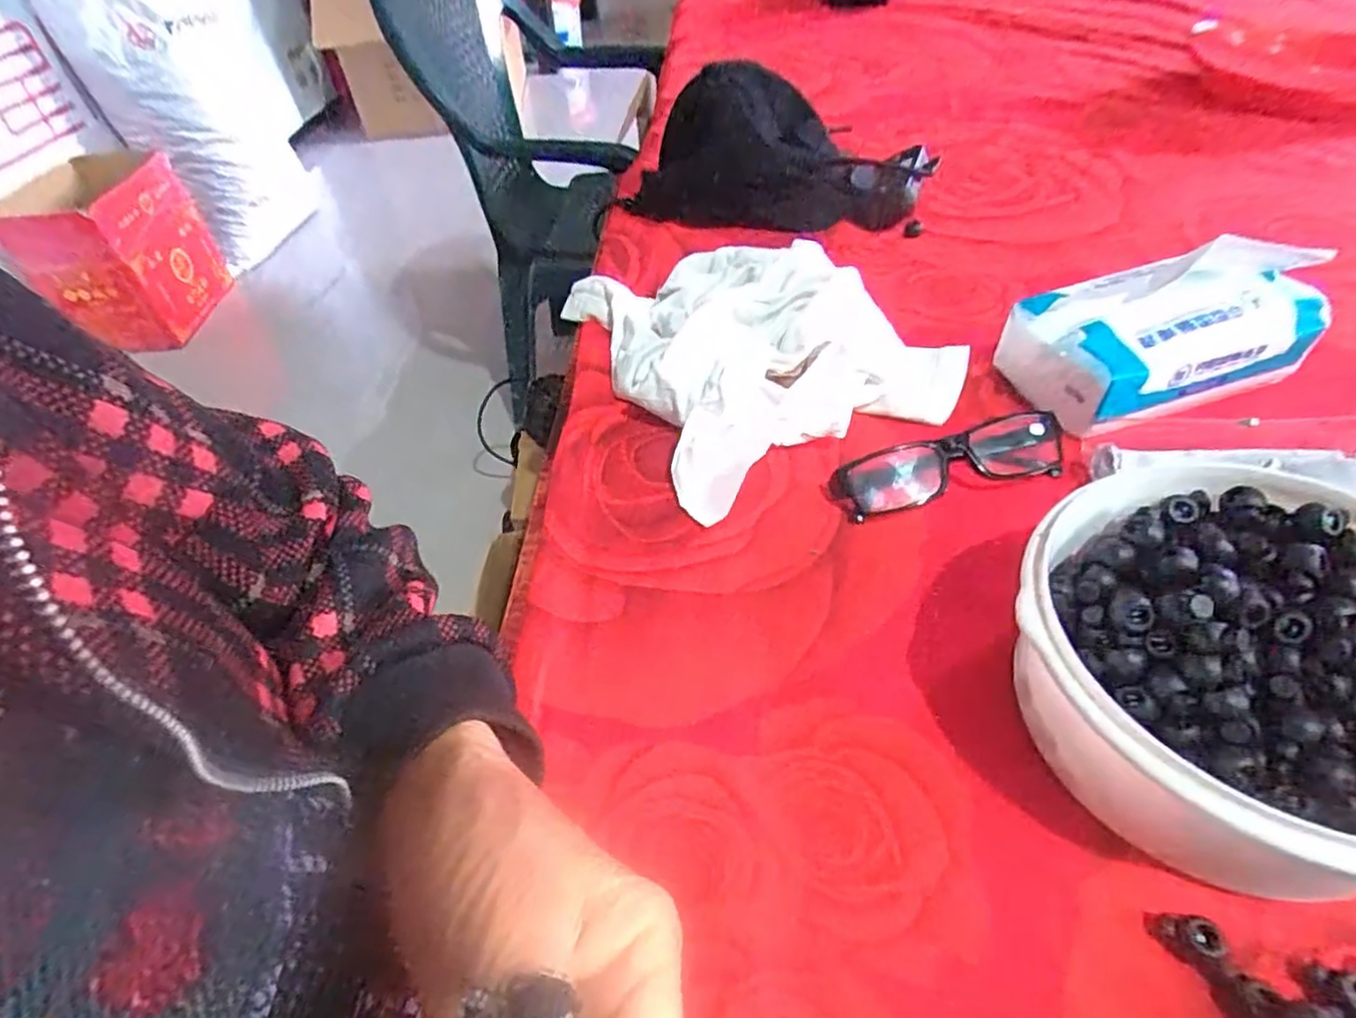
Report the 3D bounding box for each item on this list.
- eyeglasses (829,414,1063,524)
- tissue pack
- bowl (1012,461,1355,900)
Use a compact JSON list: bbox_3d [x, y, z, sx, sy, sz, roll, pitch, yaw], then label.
[{"bbox_3d":[0.159,-0.026,0.403,0.133,0.030,0.035,-13,48,-7],"label":"eyeglasses"},{"bbox_3d":[0.301,-0.113,0.433,0.170,0.084,0.092,-16,48,-10],"label":"tissue pack"},{"bbox_3d":[0.223,0.065,0.275,0.171,0.074,0.161,-2,47,2],"label":"bowl"}]

